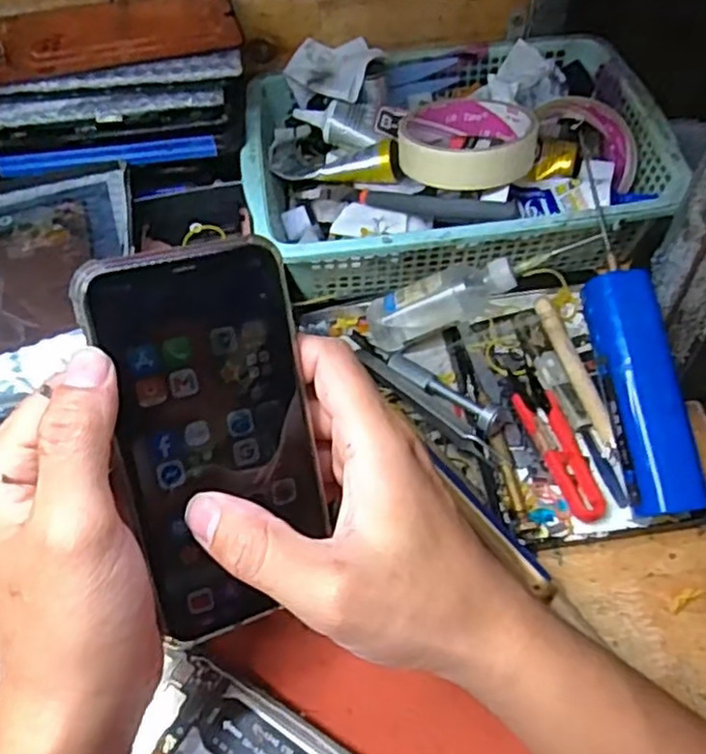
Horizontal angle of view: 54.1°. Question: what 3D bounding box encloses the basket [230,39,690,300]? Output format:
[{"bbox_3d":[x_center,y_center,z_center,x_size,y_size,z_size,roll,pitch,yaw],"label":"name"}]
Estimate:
[{"bbox_3d":[0.065,-0.144,0.475,0.269,0.069,0.198,-6,55,0],"label":"basket"}]

